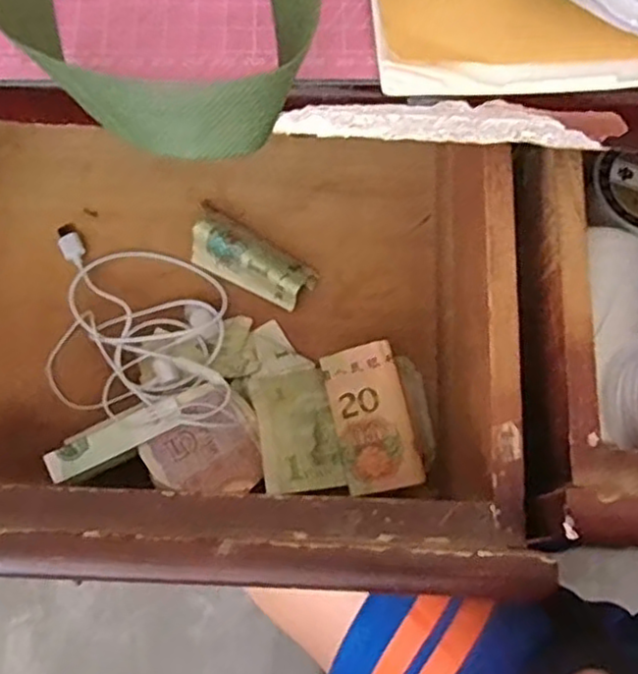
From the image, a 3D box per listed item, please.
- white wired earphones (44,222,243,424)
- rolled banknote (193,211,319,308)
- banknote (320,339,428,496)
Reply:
[{"bbox_3d":[-0.092,-0.008,0.353,0.097,0.036,0.112,0,71,-1],"label":"white wired earphones"},{"bbox_3d":[-0.036,-0.042,0.373,0.067,0.020,0.030,31,73,10],"label":"rolled banknote"},{"bbox_3d":[0.026,0.041,0.344,0.035,0.032,0.068,-13,71,-5],"label":"banknote"}]

